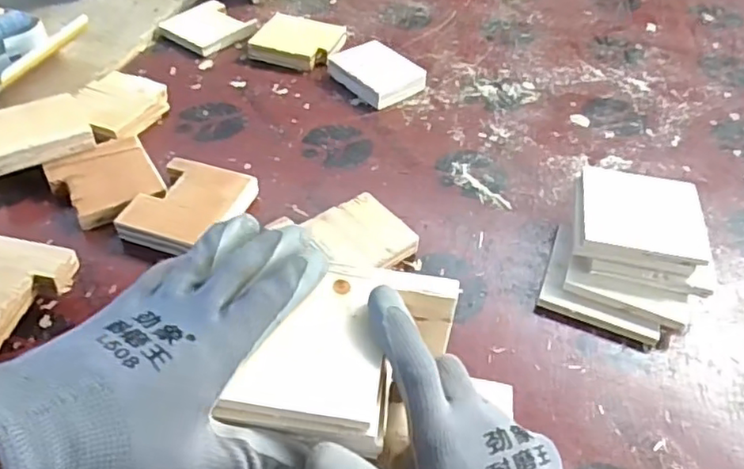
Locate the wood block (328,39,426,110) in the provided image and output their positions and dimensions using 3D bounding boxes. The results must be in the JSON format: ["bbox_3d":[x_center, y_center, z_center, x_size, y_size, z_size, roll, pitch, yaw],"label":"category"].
[{"bbox_3d":[0.004,-0.177,0.678,0.070,0.022,0.095,-30,55,-26],"label":"wood block"}]

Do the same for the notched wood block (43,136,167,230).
[{"bbox_3d":[-0.233,-0.046,0.543,0.082,0.021,0.093,-25,53,-23],"label":"notched wood block"}]

